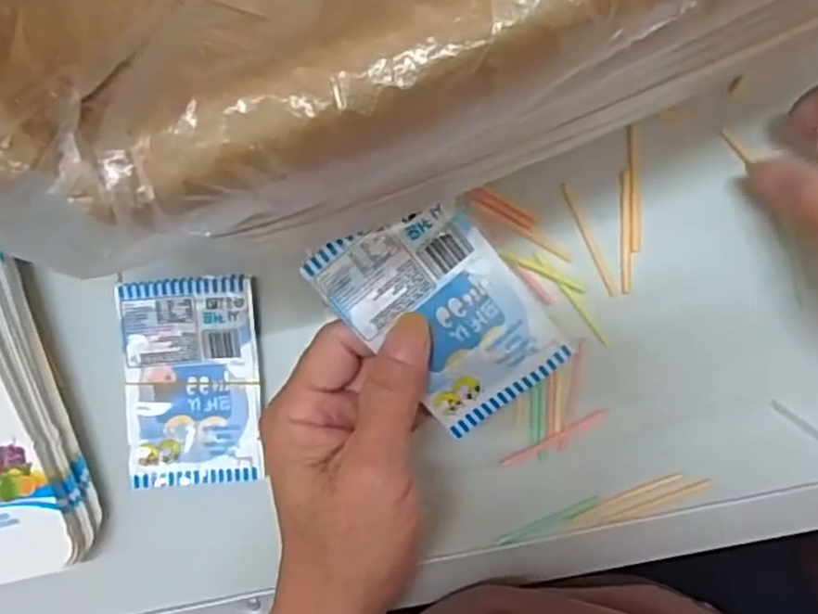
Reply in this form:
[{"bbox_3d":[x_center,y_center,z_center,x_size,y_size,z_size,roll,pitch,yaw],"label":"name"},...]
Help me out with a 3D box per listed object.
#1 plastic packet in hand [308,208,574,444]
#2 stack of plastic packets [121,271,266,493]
[{"bbox_3d":[0.014,0.001,0.306,0.065,0.020,0.098,-39,93,6],"label":"plastic packet in hand"},{"bbox_3d":[-0.111,0.039,0.373,0.067,0.011,0.105,-3,96,3],"label":"stack of plastic packets"}]

